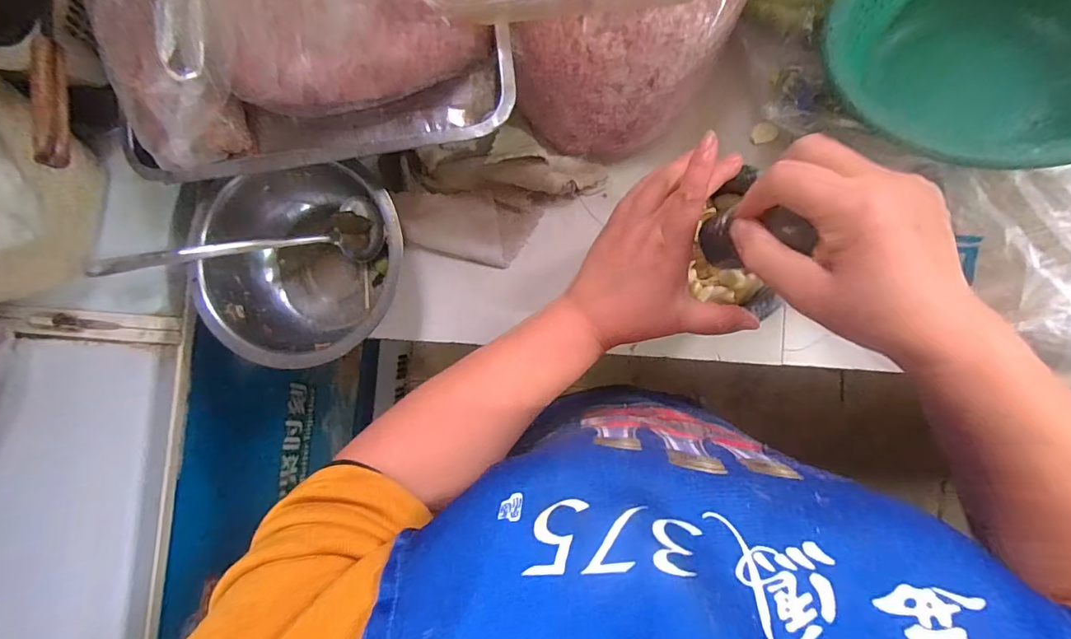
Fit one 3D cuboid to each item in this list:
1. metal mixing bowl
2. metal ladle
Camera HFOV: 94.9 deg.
[{"bbox_3d":[-0.244,-0.058,0.535,0.226,0.091,0.209,0,88,6],"label":"metal mixing bowl"},{"bbox_3d":[-0.309,-0.077,0.533,0.277,0.056,0.067,-12,86,-17],"label":"metal ladle"}]

